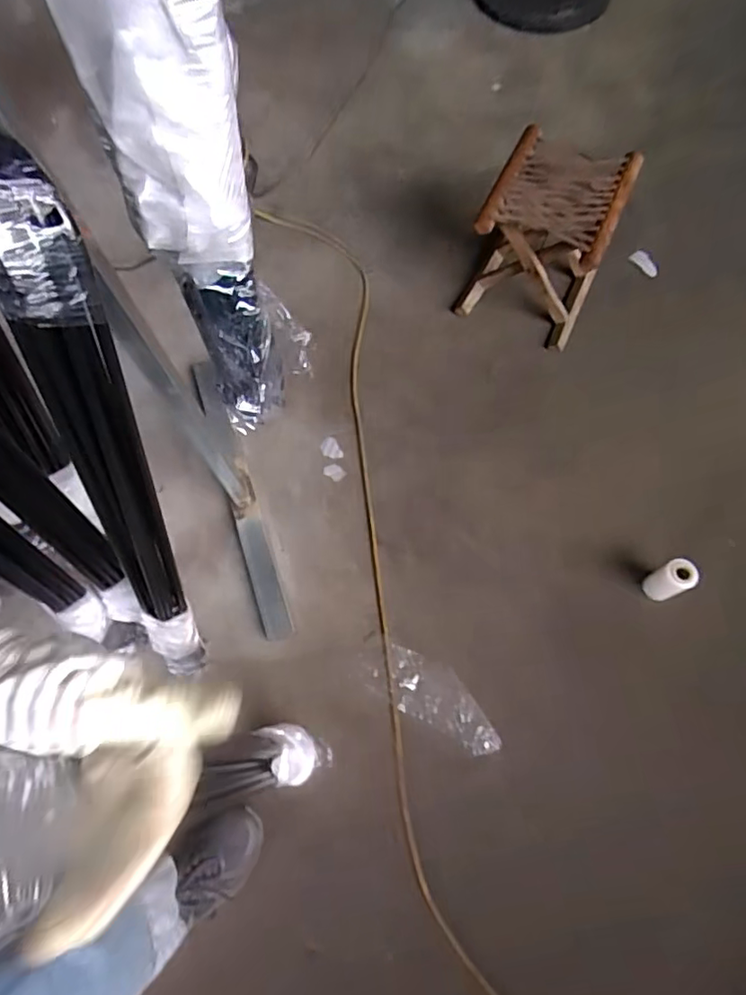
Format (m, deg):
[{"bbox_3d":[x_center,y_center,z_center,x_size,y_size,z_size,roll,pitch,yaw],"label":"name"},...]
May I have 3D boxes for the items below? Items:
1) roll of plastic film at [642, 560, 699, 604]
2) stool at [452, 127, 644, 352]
[{"bbox_3d":[0.501,0.142,0.971,0.047,0.111,0.048,-1,69,2],"label":"roll of plastic film"},{"bbox_3d":[0.347,-0.520,1.178,0.251,0.291,0.257,24,72,11],"label":"stool"}]

